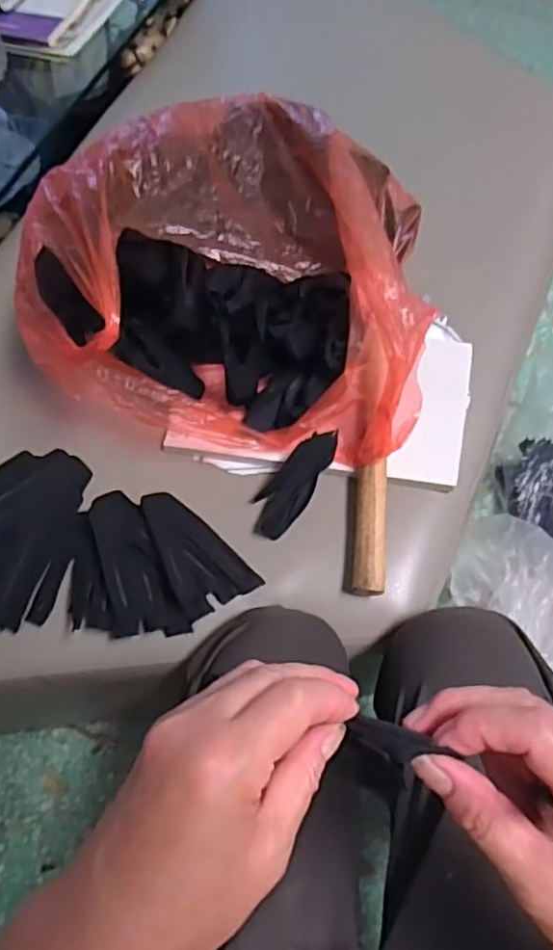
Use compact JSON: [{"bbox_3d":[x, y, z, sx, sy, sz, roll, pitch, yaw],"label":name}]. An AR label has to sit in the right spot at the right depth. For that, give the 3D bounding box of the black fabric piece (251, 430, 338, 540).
[{"bbox_3d":[0.016,0.005,0.596,0.040,0.016,0.108,33,90,17],"label":"black fabric piece"}]

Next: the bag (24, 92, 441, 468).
[{"bbox_3d":[-0.034,-0.192,0.609,0.335,0.212,0.306,4,65,9],"label":"bag"}]

